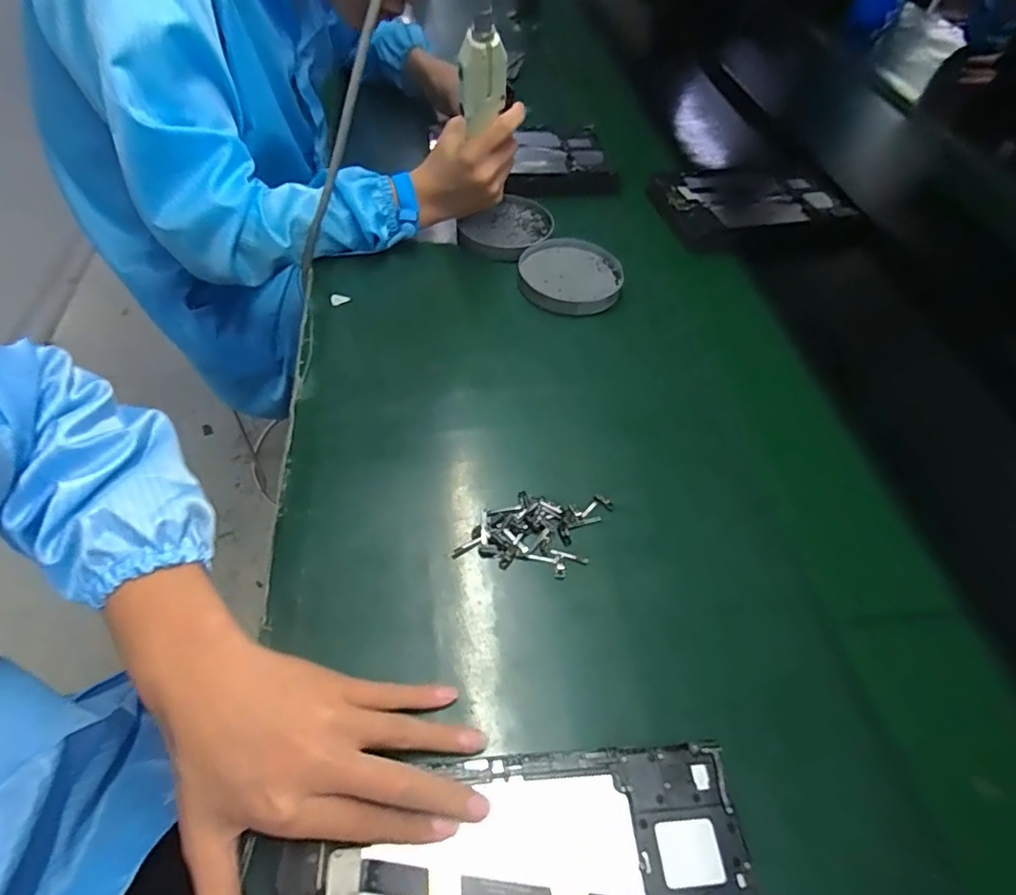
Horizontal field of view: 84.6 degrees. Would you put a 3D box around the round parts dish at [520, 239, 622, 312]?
[{"bbox_3d":[0.070,-0.194,0.627,0.113,0.016,0.117,3,50,-4],"label":"round parts dish"}]

